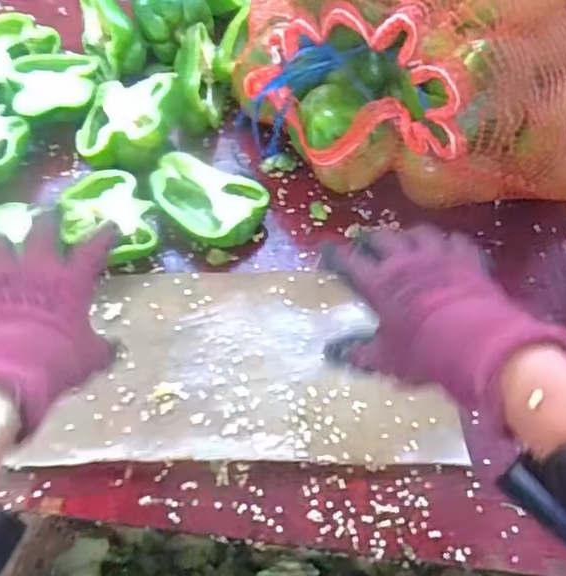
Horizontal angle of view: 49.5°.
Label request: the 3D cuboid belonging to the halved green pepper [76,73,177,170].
[{"bbox_3d":[-0.157,-0.165,0.622,0.090,0.060,0.083,3,56,1],"label":"halved green pepper"}]

